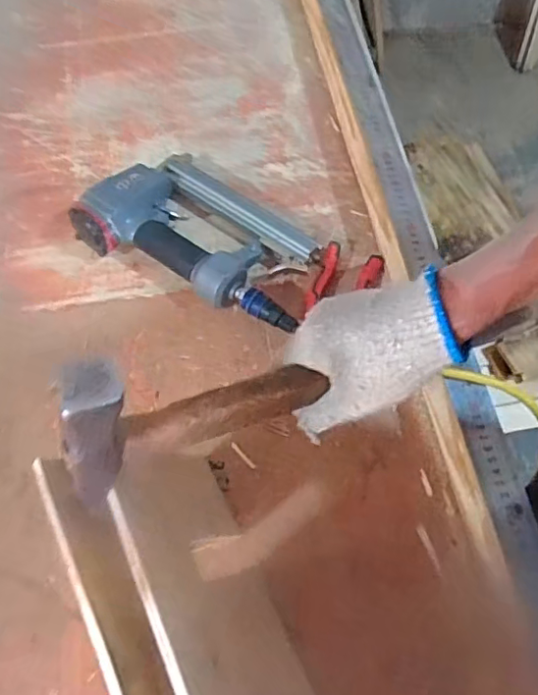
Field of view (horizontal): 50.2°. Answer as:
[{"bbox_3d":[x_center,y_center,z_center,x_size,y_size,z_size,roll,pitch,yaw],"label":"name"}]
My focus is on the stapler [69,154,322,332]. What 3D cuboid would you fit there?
[{"bbox_3d":[-0.064,-0.127,0.630,0.263,0.063,0.152,26,67,13],"label":"stapler"}]

